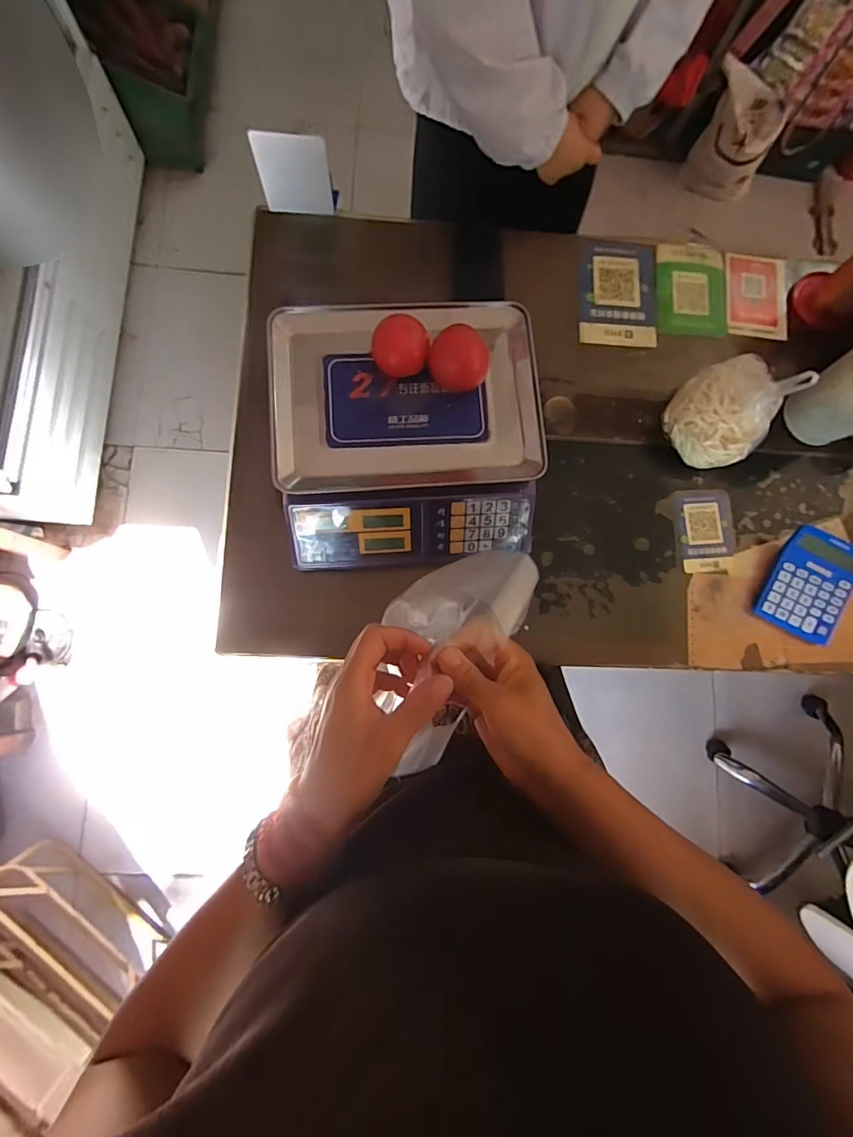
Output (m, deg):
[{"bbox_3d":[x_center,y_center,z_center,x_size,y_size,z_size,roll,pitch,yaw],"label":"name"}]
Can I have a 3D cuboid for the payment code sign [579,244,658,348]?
[{"bbox_3d":[0.307,-0.441,0.764,0.128,0.008,0.178,3,81,-4],"label":"payment code sign"}]

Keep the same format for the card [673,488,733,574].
[{"bbox_3d":[0.421,-0.056,0.716,0.085,0.004,0.126,-2,82,-4],"label":"card"}]

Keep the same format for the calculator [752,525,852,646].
[{"bbox_3d":[0.559,0.026,0.692,0.118,0.047,0.145,29,81,0],"label":"calculator"}]

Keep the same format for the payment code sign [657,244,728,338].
[{"bbox_3d":[0.429,-0.452,0.769,0.112,0.009,0.163,3,80,0],"label":"payment code sign"}]

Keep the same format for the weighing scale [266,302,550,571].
[{"bbox_3d":[-0.025,-0.172,0.622,0.325,0.104,0.320,-4,83,-5],"label":"weighing scale"}]

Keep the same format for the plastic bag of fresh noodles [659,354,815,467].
[{"bbox_3d":[0.432,-0.228,0.666,0.146,0.153,0.130,-36,86,-8],"label":"plastic bag of fresh noodles"}]

